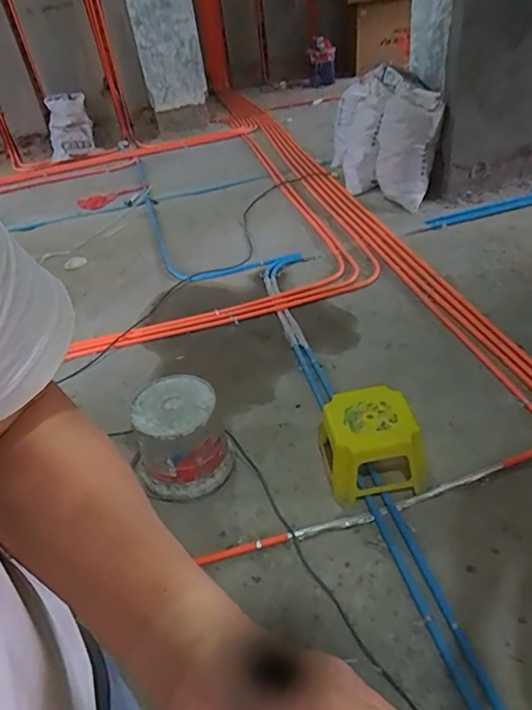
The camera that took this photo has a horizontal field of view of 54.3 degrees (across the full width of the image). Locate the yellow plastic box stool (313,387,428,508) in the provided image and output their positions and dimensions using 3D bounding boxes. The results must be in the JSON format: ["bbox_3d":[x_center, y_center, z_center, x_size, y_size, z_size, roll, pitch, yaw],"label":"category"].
[{"bbox_3d":[0.299,0.251,1.506,0.270,0.212,0.248,-6,38,1],"label":"yellow plastic box stool"}]

